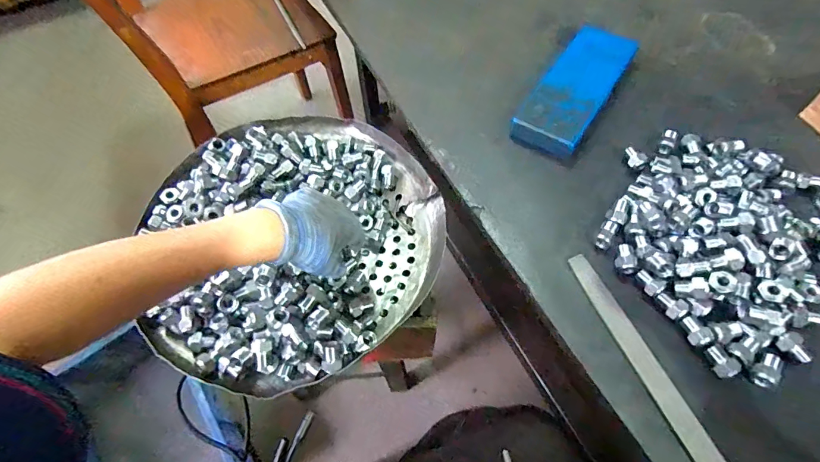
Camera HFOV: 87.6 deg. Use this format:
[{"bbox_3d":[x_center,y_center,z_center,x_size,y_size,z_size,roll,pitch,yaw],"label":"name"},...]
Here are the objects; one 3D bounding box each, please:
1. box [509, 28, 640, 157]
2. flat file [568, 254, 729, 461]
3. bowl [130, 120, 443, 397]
[{"bbox_3d":[0.235,-0.203,0.599,0.090,0.031,0.246,30,65,17],"label":"box"},{"bbox_3d":[0.240,0.151,0.407,0.025,0.008,0.296,-20,61,-10],"label":"flat file"},{"bbox_3d":[-0.155,-0.005,0.541,0.366,0.087,0.376,-2,60,3],"label":"bowl"}]

